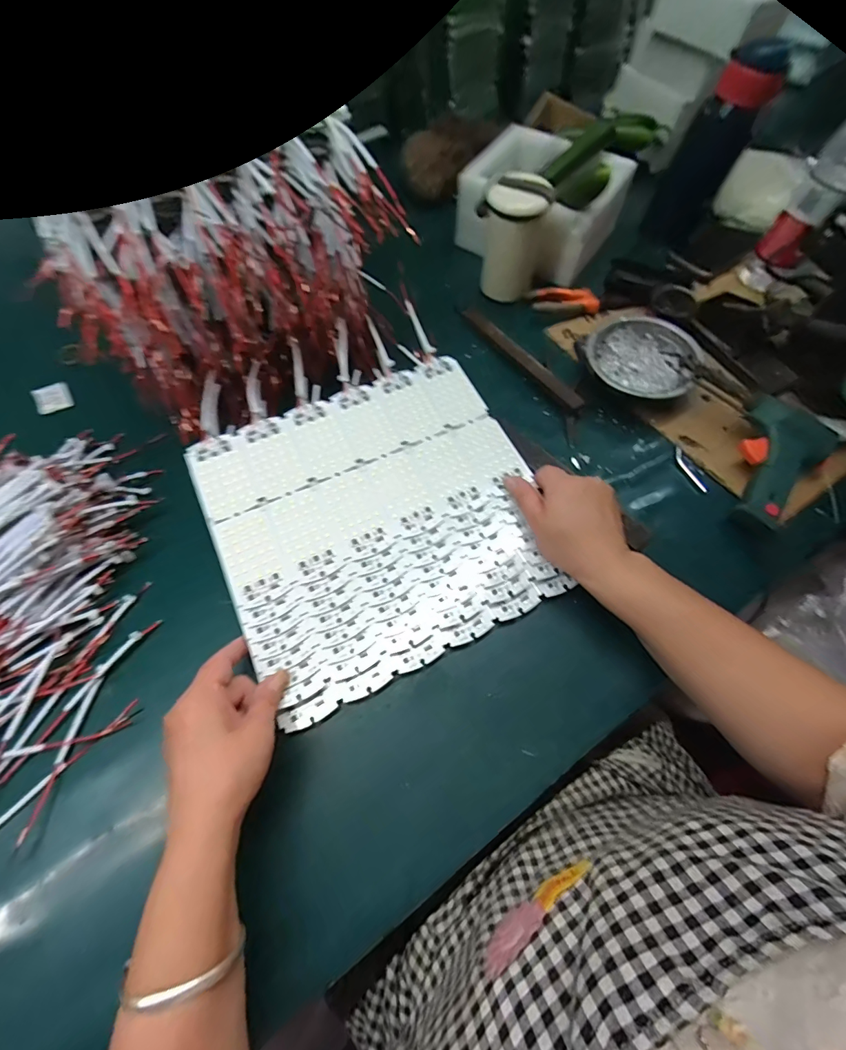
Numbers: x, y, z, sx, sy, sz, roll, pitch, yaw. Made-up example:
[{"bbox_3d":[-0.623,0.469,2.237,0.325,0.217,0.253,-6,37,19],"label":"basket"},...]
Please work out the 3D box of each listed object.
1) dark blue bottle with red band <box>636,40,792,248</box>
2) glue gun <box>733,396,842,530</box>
[{"bbox_3d":[0.370,-0.484,0.561,0.078,0.189,0.075,29,66,12],"label":"dark blue bottle with red band"},{"bbox_3d":[0.355,-0.068,0.447,0.090,0.050,0.145,42,69,17],"label":"glue gun"}]

